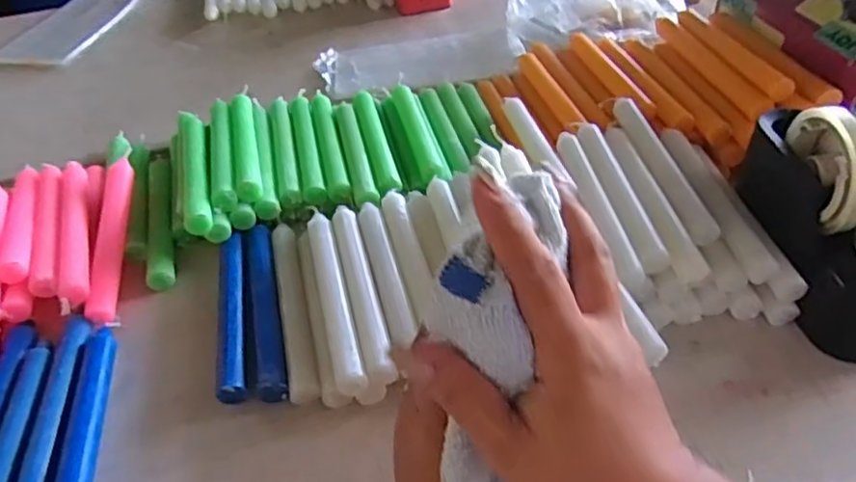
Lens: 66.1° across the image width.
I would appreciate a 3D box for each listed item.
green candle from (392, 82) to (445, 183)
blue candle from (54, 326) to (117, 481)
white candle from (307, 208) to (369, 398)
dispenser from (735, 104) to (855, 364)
[{"bbox_3d":[-0.013,-0.117,0.703,0.023,0.025,0.194,-11,41,-6],"label":"green candle"},{"bbox_3d":[-0.243,0.130,0.464,0.022,0.016,0.197,-13,41,-7],"label":"blue candle"},{"bbox_3d":[-0.076,0.043,0.528,0.022,0.021,0.193,-13,41,-8],"label":"white candle"},{"bbox_3d":[0.296,-0.022,0.486,0.057,0.131,0.170,-6,40,0],"label":"dispenser"}]

